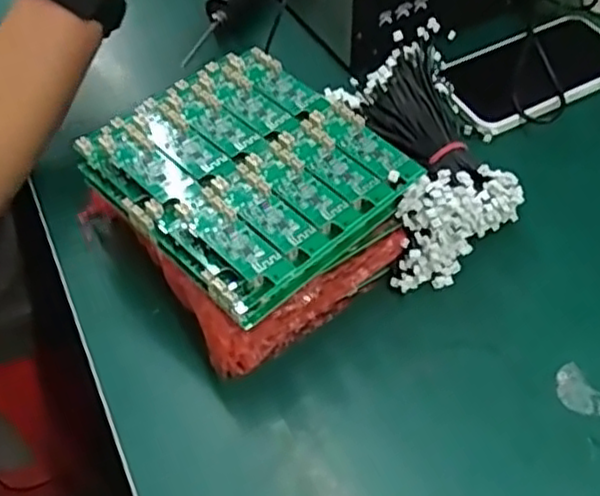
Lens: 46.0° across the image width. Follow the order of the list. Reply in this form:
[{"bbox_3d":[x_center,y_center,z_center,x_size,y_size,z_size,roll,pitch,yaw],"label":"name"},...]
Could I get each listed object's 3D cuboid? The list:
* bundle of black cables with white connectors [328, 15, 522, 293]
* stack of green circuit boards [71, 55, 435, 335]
[{"bbox_3d":[0.081,-0.060,0.459,0.094,0.075,0.157,-15,52,-9],"label":"bundle of black cables with white connectors"},{"bbox_3d":[-0.032,-0.045,0.403,0.134,0.033,0.164,-37,59,-24],"label":"stack of green circuit boards"}]

